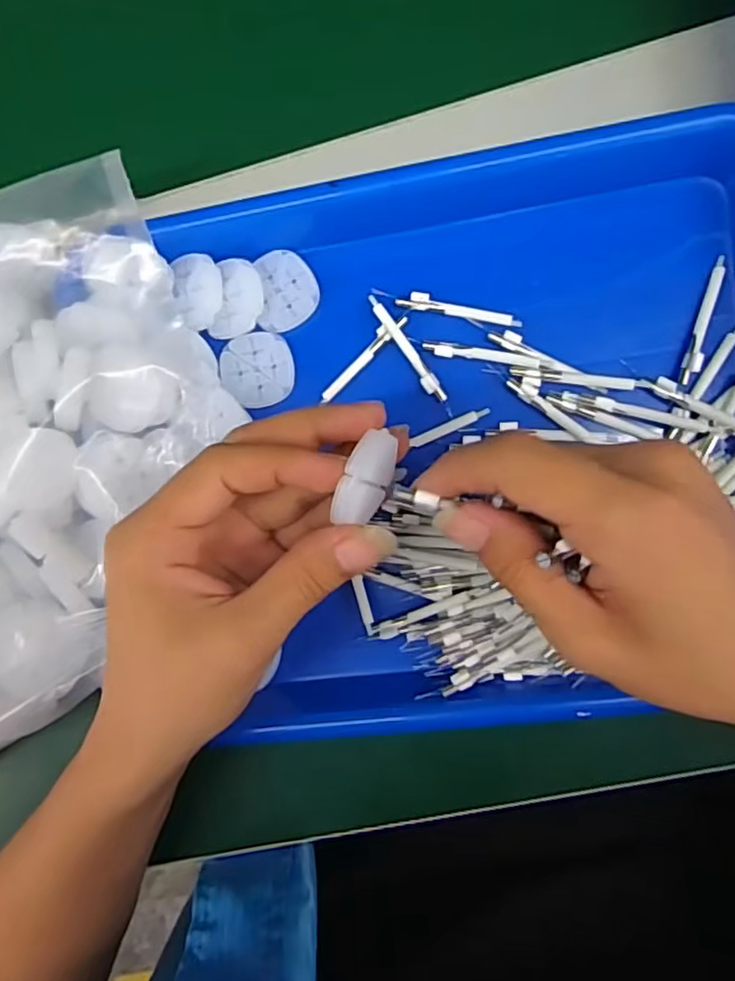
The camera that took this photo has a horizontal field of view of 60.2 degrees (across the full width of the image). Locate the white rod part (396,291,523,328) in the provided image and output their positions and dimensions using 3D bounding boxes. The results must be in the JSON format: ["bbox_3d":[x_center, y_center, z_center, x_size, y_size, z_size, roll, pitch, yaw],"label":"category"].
[{"bbox_3d":[0.043,-0.085,0.297,0.058,0.004,0.007,14,93,6],"label":"white rod part"}]

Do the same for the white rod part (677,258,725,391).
[{"bbox_3d":[0.149,-0.074,0.282,0.006,0.009,0.061,17,93,6],"label":"white rod part"}]

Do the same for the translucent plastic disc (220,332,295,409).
[{"bbox_3d":[-0.053,-0.058,0.308,0.034,0.004,0.036,0,86,-7],"label":"translucent plastic disc"}]

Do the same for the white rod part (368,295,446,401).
[{"bbox_3d":[0.019,-0.067,0.298,0.007,0.006,0.058,-33,87,7],"label":"white rod part"}]

